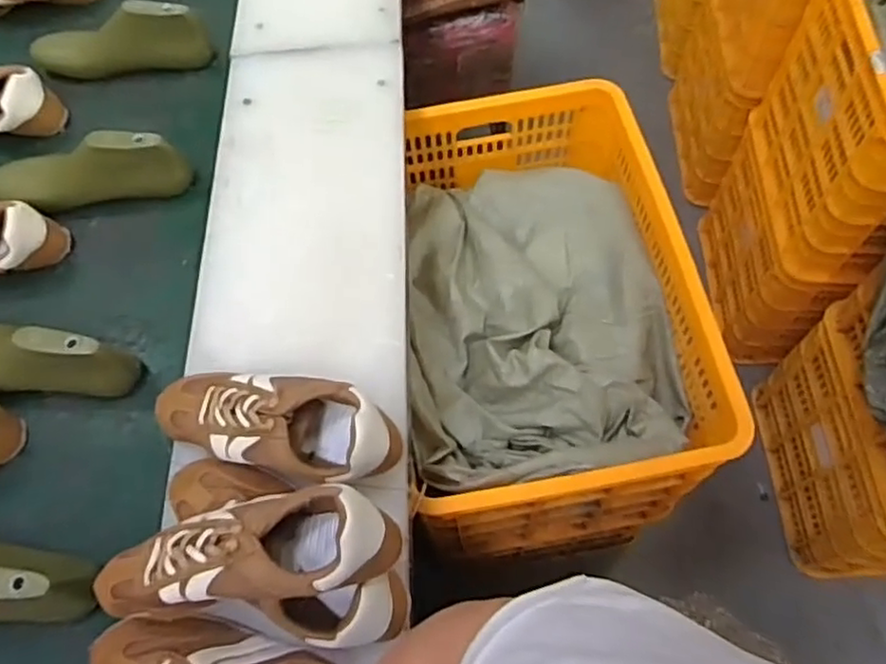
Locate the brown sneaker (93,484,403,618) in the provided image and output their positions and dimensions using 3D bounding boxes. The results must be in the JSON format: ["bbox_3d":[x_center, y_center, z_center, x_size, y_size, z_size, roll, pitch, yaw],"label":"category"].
[{"bbox_3d":[-0.168,0.180,0.549,0.258,0.091,0.082,-6,64,0],"label":"brown sneaker"}]

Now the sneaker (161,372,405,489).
[{"bbox_3d":[-0.168,0.090,0.660,0.250,0.070,0.092,13,65,9],"label":"sneaker"}]

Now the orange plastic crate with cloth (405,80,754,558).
[{"bbox_3d":[0.144,-0.019,1.046,0.388,0.334,0.612,-8,64,-1],"label":"orange plastic crate with cloth"}]

